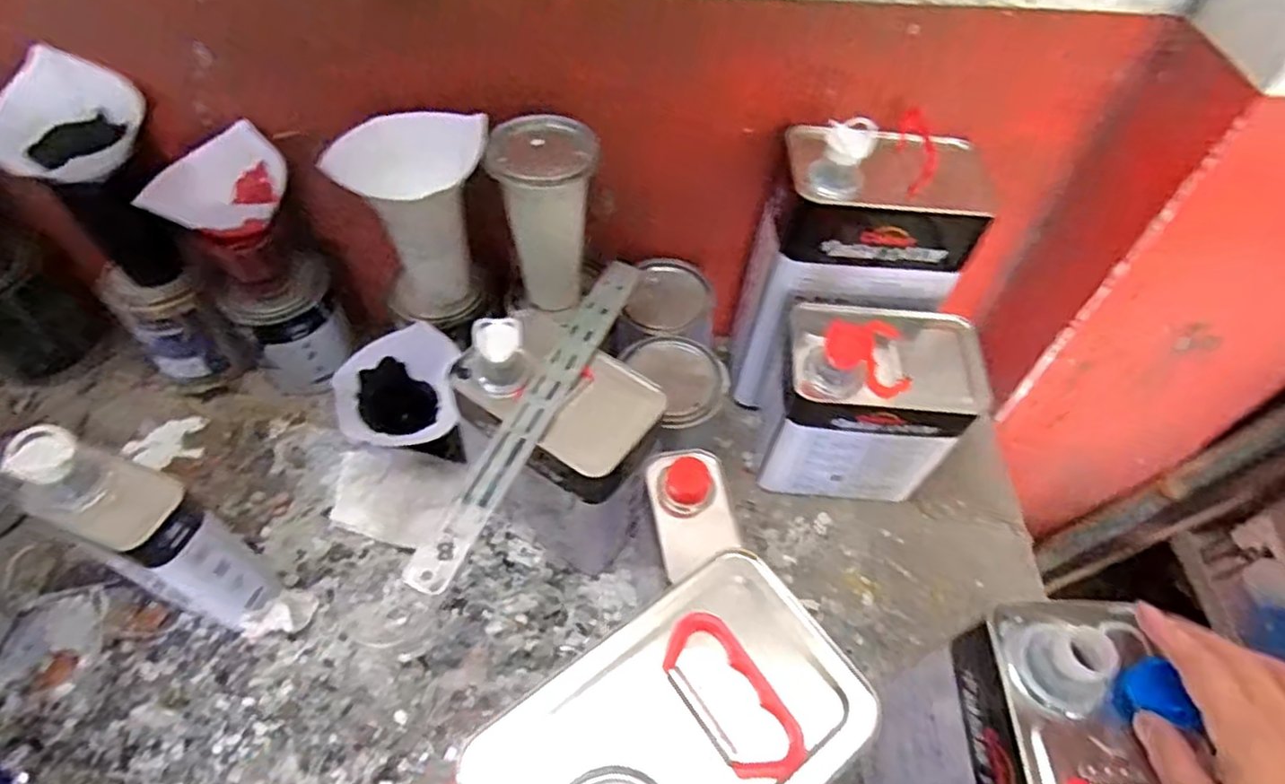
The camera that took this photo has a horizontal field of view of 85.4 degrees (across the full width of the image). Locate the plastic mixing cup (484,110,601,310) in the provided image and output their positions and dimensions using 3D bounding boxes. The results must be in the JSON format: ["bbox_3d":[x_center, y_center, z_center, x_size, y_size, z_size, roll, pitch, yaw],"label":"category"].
[{"bbox_3d":[-0.089,-0.164,0.657,0.092,0.163,0.078,1,56,-2],"label":"plastic mixing cup"}]

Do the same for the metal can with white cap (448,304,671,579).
[{"bbox_3d":[-0.075,0.042,0.628,0.166,0.220,0.123,35,61,19],"label":"metal can with white cap"}]

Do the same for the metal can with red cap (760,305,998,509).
[{"bbox_3d":[0.212,0.012,0.683,0.165,0.217,0.118,5,56,0],"label":"metal can with red cap"}]

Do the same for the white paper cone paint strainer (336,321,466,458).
[{"bbox_3d":[-0.232,0.006,0.688,0.114,0.097,0.107,-6,56,-7],"label":"white paper cone paint strainer"}]

